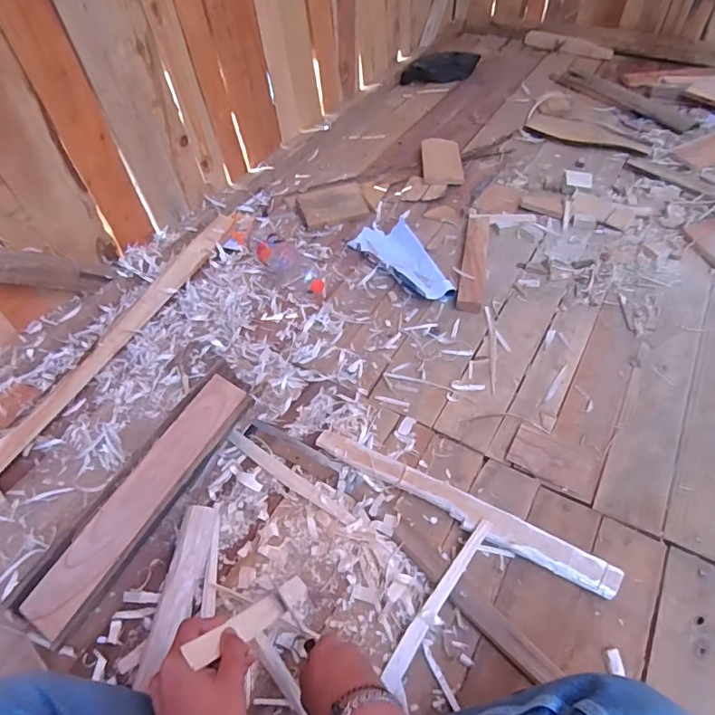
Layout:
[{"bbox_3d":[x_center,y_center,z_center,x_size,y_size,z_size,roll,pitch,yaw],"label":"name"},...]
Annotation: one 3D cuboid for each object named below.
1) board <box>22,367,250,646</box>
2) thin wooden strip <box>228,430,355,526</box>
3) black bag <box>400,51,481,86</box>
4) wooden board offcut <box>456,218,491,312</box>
[{"bbox_3d":[-0.290,0.182,0.704,0.076,0.024,0.384,32,58,2],"label":"board"},{"bbox_3d":[-0.105,0.177,0.753,0.240,0.004,0.019,30,58,25],"label":"thin wooden strip"},{"bbox_3d":[0.277,-0.965,1.684,0.271,0.059,0.099,-13,51,-8],"label":"black bag"},{"bbox_3d":[0.246,-0.202,1.060,0.050,0.023,0.293,9,52,10],"label":"wooden board offcut"}]

